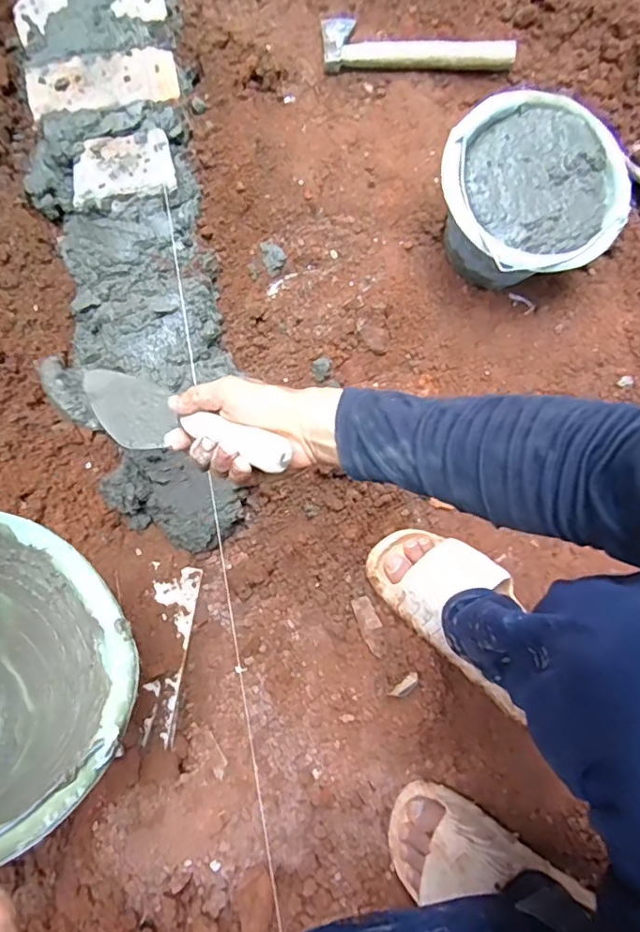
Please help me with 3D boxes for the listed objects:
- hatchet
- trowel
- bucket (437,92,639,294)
[{"bbox_3d":[0.160,-0.704,0.895,0.314,0.050,0.094,3,78,-1],"label":"hatchet"},{"bbox_3d":[-0.139,-0.043,0.504,0.290,0.048,0.073,17,75,43],"label":"trowel"},{"bbox_3d":[0.289,-0.373,0.785,0.260,0.152,0.248,0,78,-1],"label":"bucket"}]

